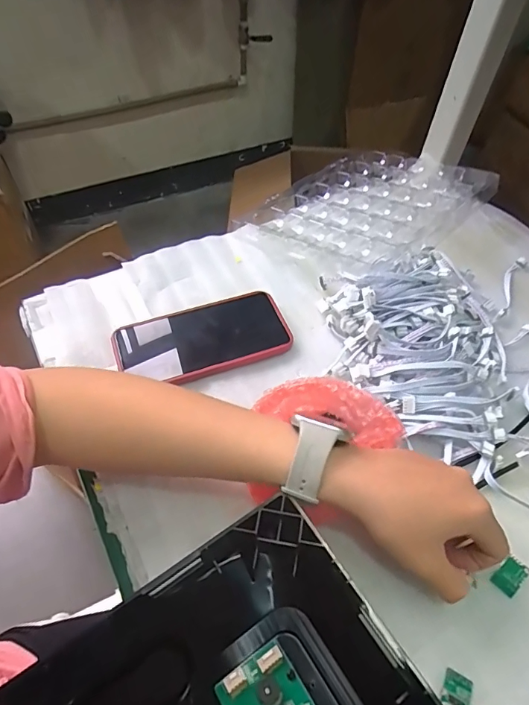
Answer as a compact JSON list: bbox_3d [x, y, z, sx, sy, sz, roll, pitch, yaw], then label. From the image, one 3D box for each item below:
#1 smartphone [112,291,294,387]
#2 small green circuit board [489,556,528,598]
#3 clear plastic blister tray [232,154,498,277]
[{"bbox_3d":[-0.061,-0.013,0.431,0.161,0.017,0.082,-16,56,-14],"label":"smartphone"},{"bbox_3d":[0.177,0.161,0.316,0.025,0.004,0.018,-44,69,-8],"label":"small green circuit board"},{"bbox_3d":[0.131,-0.189,0.551,0.208,0.021,0.279,31,55,34],"label":"clear plastic blister tray"}]

